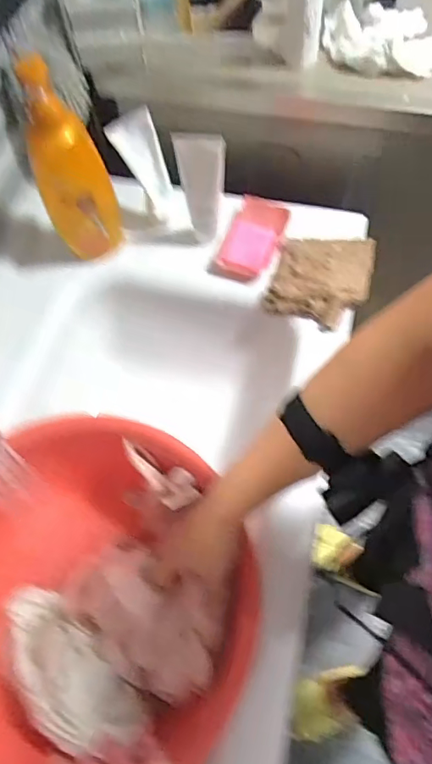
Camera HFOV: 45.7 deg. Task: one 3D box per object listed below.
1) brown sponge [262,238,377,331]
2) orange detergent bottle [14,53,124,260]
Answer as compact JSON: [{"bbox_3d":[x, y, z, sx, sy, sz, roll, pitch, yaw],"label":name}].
[{"bbox_3d":[0.139,-0.138,0.681,0.125,0.032,0.133,16,63,12],"label":"brown sponge"},{"bbox_3d":[-0.171,-0.250,0.604,0.074,0.248,0.048,-2,61,2],"label":"orange detergent bottle"}]

